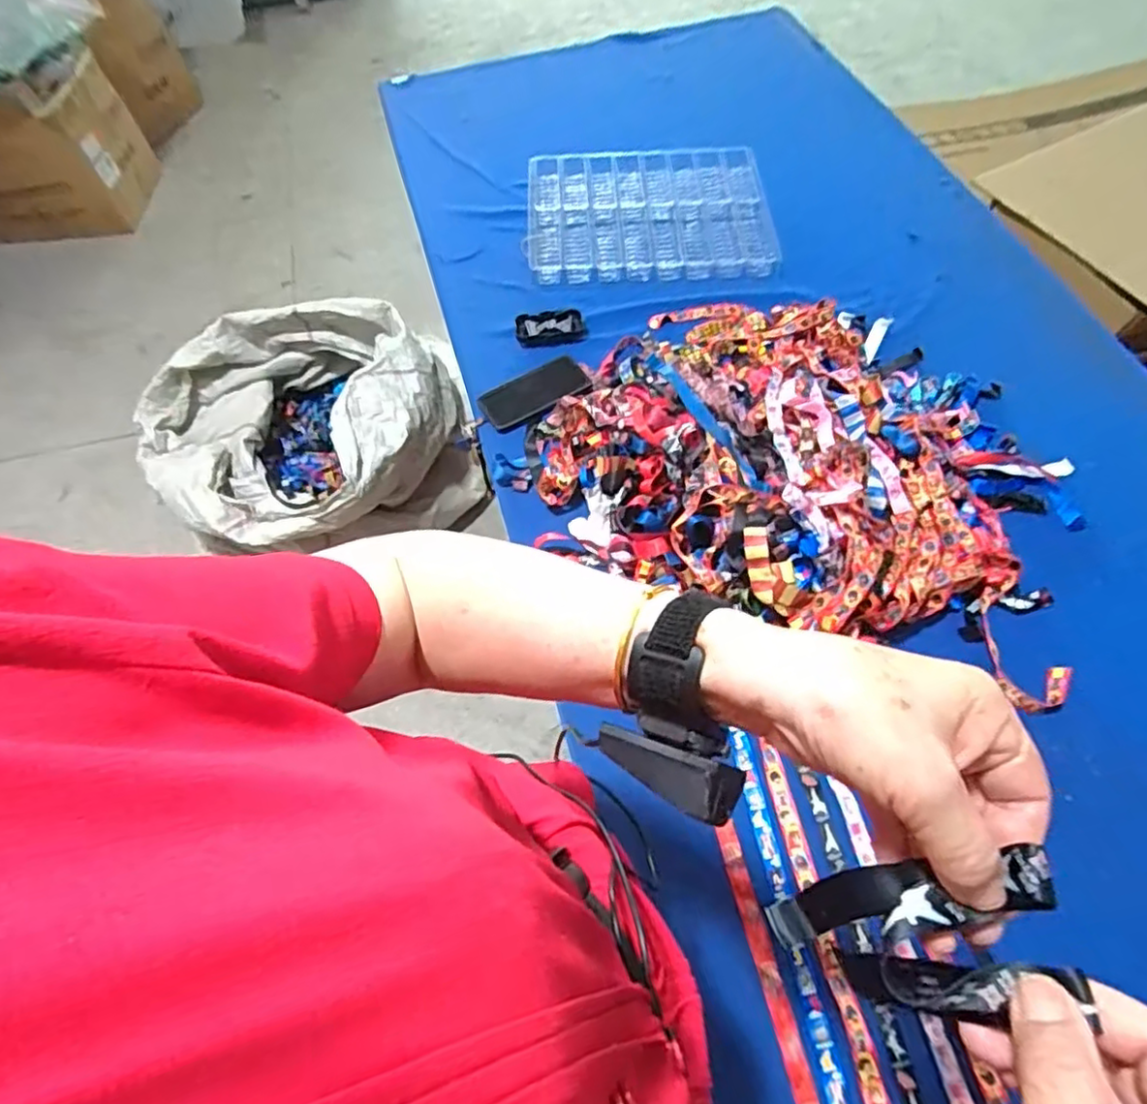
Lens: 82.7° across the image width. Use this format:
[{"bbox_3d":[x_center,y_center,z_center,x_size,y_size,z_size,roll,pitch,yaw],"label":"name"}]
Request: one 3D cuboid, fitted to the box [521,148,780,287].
[{"bbox_3d":[0.135,-0.630,1.195,0.435,0.028,0.342,-3,60,0],"label":"box"}]

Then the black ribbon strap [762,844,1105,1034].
[{"bbox_3d":[0.136,0.161,0.277,0.043,0.131,0.050,16,57,-24],"label":"black ribbon strap"}]

